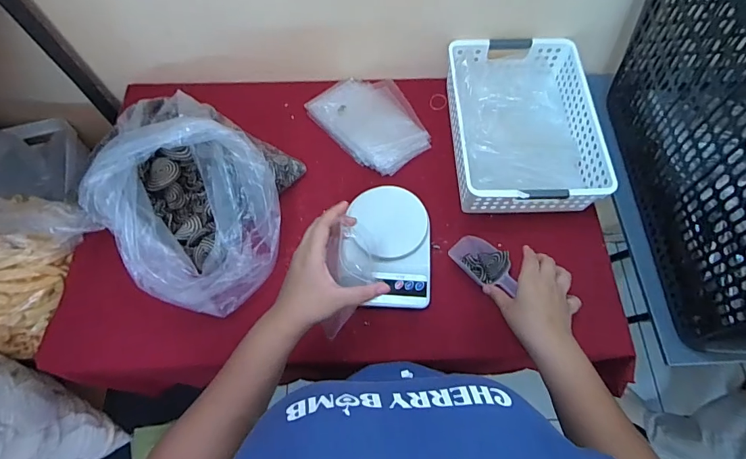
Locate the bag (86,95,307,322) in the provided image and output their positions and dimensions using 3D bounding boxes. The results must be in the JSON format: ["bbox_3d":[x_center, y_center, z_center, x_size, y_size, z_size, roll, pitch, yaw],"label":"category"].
[{"bbox_3d":[-0.255,-0.049,0.580,0.277,0.131,0.272,22,69,10],"label":"bag"}]

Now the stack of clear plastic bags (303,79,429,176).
[{"bbox_3d":[-0.001,-0.187,0.701,0.143,0.018,0.204,-37,71,-14],"label":"stack of clear plastic bags"}]

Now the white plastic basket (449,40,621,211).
[{"bbox_3d":[0.234,-0.171,0.656,0.206,0.092,0.288,-2,66,0],"label":"white plastic basket"}]

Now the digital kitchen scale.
[{"bbox_3d":[0.020,0.023,0.602,0.127,0.043,0.171,2,67,2],"label":"digital kitchen scale"}]

